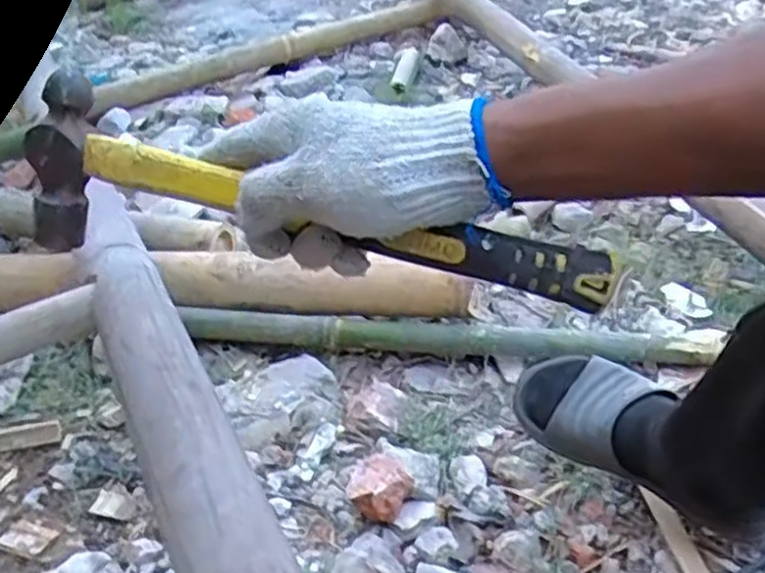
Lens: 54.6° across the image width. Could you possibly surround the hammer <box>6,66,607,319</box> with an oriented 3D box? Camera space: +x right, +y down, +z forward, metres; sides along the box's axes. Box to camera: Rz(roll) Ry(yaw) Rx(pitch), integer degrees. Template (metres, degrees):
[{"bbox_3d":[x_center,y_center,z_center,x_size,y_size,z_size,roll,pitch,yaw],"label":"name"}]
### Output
[{"bbox_3d":[-0.041,-0.036,0.383,0.314,0.085,0.038,13,40,11],"label":"hammer"}]

